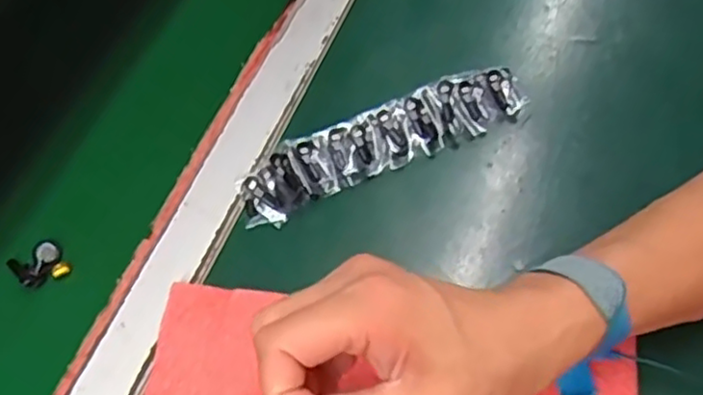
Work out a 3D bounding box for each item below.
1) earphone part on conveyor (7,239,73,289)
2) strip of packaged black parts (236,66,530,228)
[{"bbox_3d":[-0.197,0.043,0.433,0.030,0.008,0.032,-38,65,-18],"label":"earphone part on conveyor"},{"bbox_3d":[0.023,-0.039,0.456,0.202,0.021,0.046,-26,62,-12],"label":"strip of packaged black parts"}]

